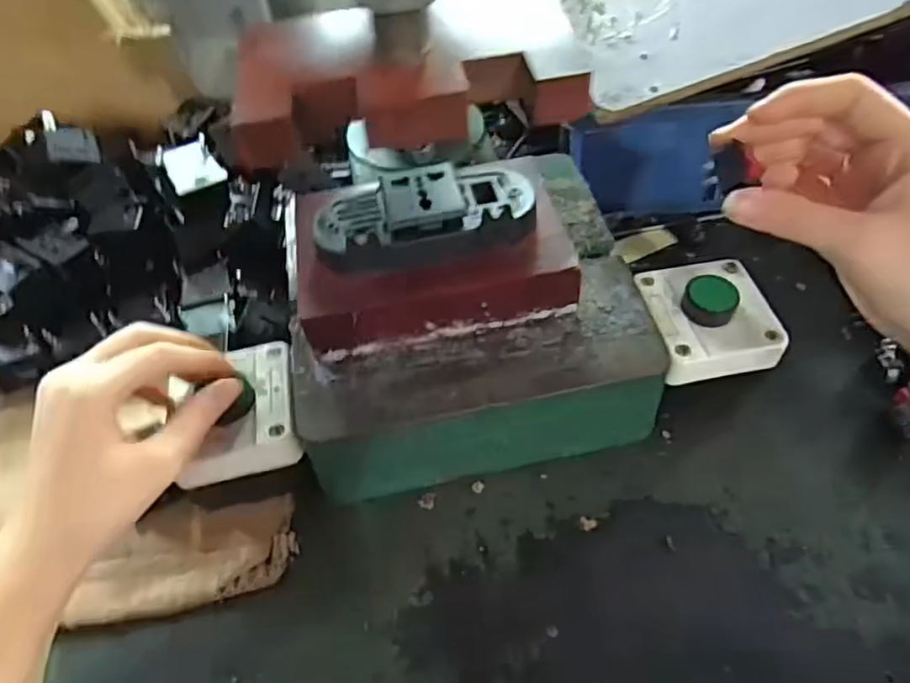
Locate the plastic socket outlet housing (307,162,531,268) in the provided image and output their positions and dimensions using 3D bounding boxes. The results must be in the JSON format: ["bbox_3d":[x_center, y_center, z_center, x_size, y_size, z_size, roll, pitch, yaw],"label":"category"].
[{"bbox_3d":[-0.016,-0.067,0.341,0.111,0.020,0.058,-12,52,-5],"label":"plastic socket outlet housing"}]

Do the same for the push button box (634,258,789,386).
[{"bbox_3d":[0.141,-0.018,0.366,0.067,0.031,0.071,-9,52,-2],"label":"push button box"}]

